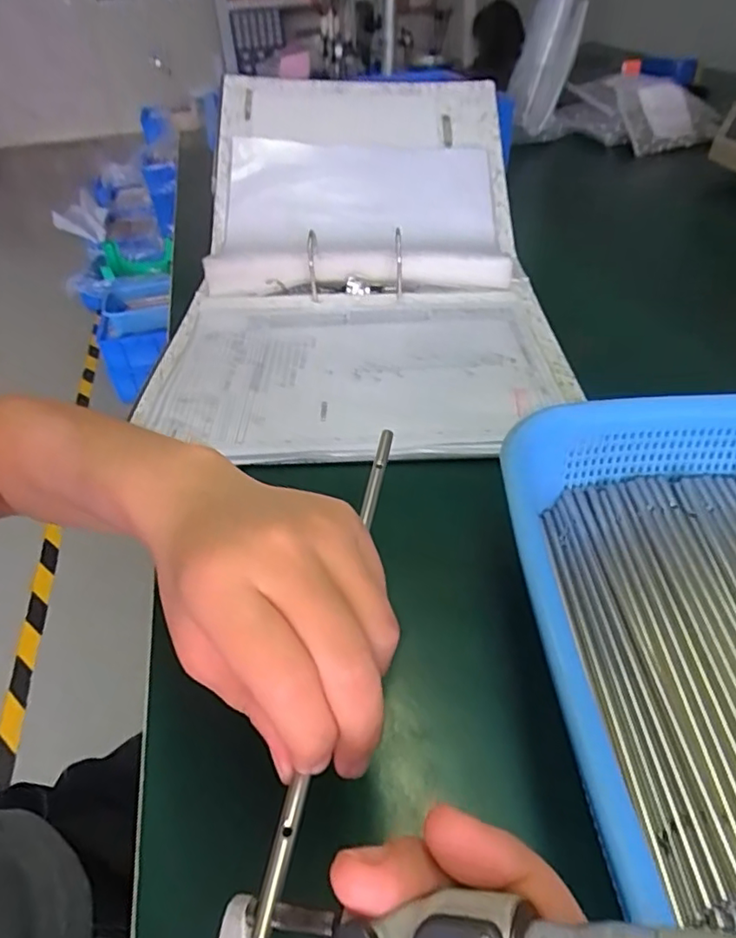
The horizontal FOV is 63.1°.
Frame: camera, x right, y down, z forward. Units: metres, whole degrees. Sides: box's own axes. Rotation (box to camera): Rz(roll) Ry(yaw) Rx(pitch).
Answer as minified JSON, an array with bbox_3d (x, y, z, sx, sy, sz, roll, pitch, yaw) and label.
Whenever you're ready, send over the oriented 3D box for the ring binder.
[{"bbox_3d":[-0.007,-0.237,0.580,0.345,0.135,0.560,-1,41,5],"label":"ring binder"}]

